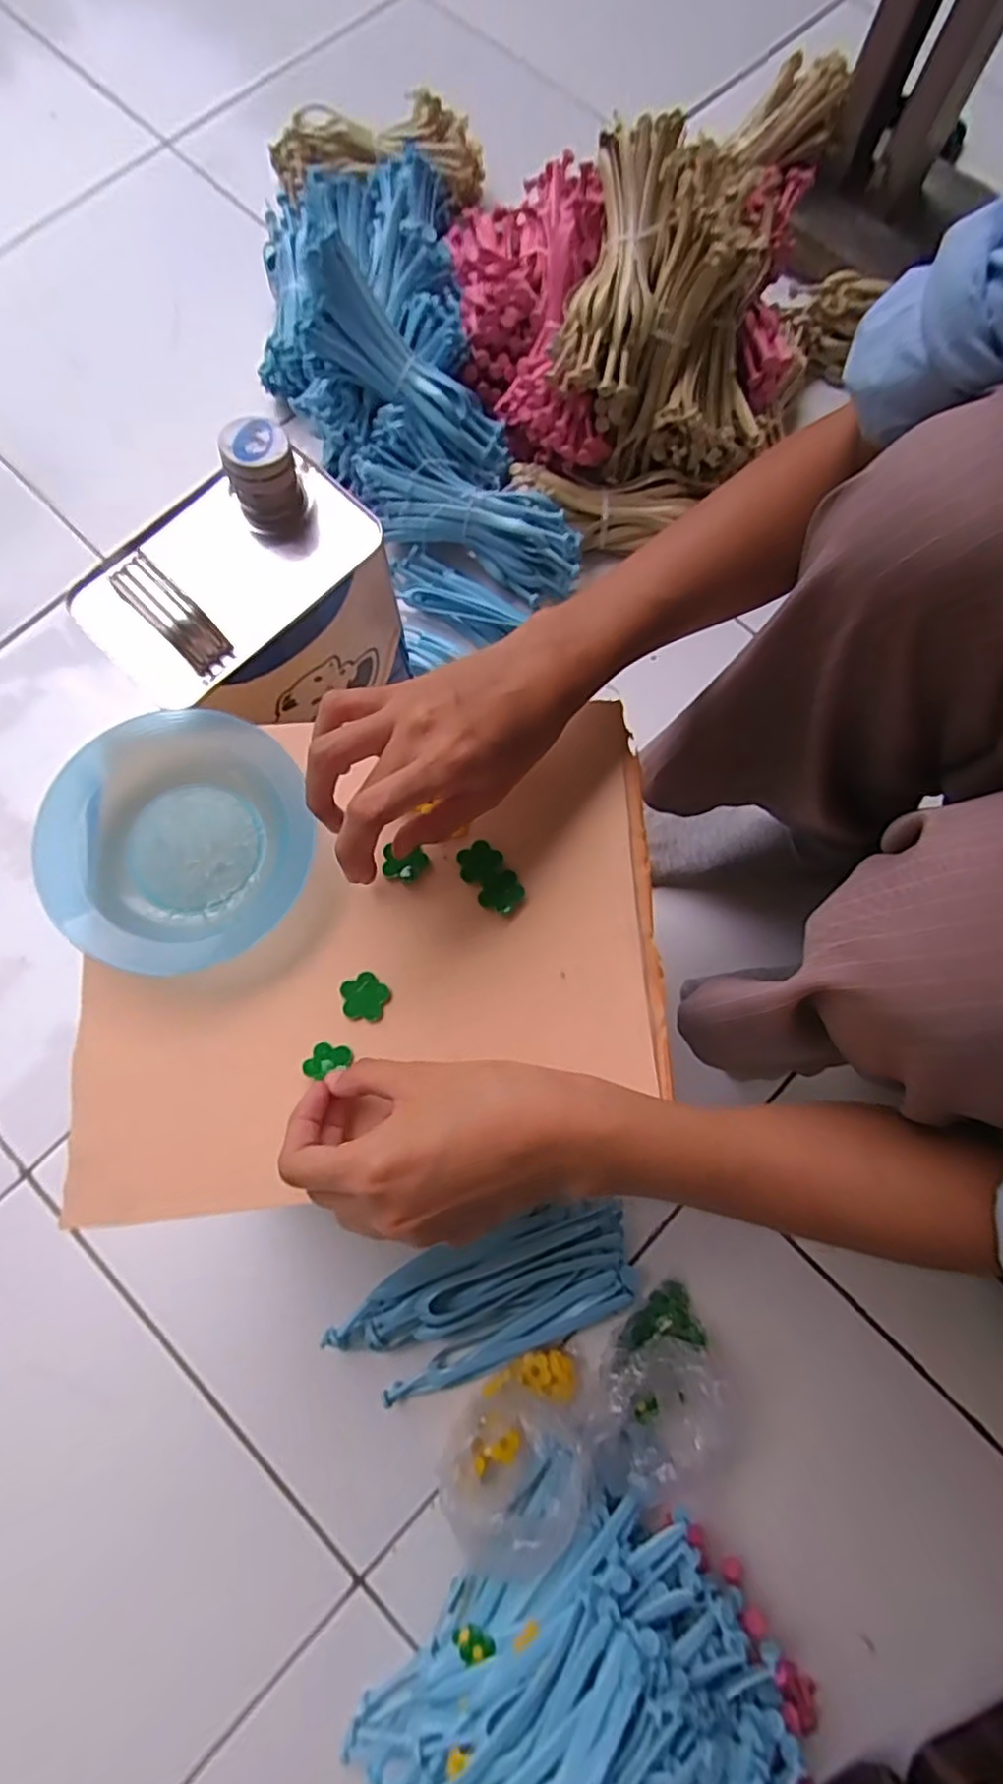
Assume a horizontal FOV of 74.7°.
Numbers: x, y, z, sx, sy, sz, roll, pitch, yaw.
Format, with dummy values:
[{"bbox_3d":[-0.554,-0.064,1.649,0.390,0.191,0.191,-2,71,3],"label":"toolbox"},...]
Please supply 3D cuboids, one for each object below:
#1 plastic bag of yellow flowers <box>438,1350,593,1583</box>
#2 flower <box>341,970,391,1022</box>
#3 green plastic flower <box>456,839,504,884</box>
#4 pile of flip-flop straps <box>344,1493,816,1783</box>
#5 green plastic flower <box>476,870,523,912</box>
[{"bbox_3d":[0.009,0.407,0.464,0.110,0.072,0.107,-11,79,-3],"label":"plastic bag of yellow flowers"},{"bbox_3d":[-0.067,0.052,0.324,0.023,0.004,0.023,0,78,-1],"label":"flower"},{"bbox_3d":[-0.012,-0.016,0.336,0.023,0.004,0.020,-34,81,-8],"label":"green plastic flower"},{"bbox_3d":[0.071,0.546,0.398,0.246,0.144,0.242,43,81,7],"label":"pile of flip-flop straps"},{"bbox_3d":[-0.001,0.000,0.334,0.023,0.004,0.019,-27,80,-6],"label":"green plastic flower"}]

